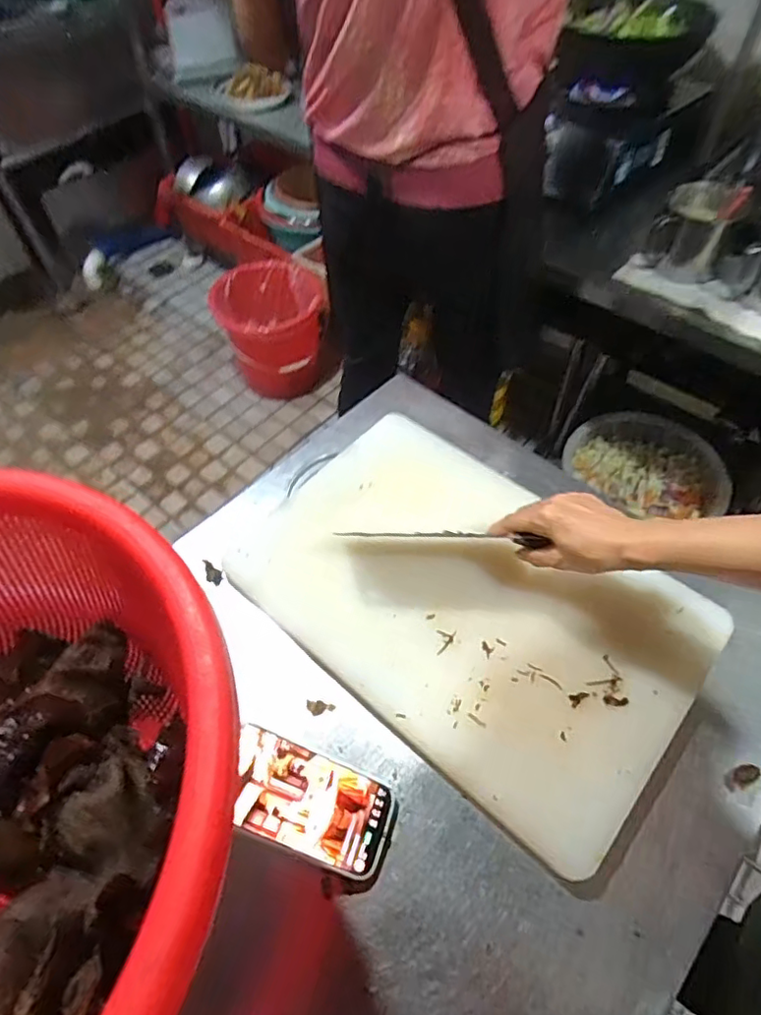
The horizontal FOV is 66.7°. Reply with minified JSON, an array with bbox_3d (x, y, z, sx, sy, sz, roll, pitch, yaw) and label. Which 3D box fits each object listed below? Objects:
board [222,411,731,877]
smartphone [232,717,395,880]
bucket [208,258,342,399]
[{"bbox_3d":[0.083,0.084,0.598,0.448,0.026,0.299,35,63,23],"label":"board"},{"bbox_3d":[-0.055,0.238,0.466,0.144,0.007,0.073,31,57,-13],"label":"smartphone"},{"bbox_3d":[-0.320,-0.552,1.798,0.331,0.328,0.321,-1,55,1],"label":"bucket"}]

